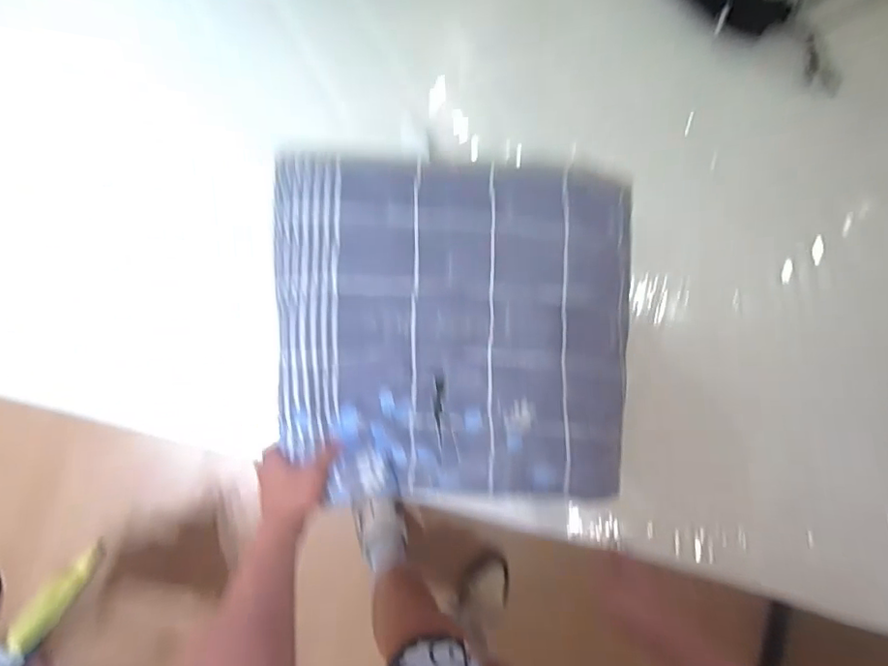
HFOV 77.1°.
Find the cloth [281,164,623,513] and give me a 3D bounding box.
[{"bbox_3d":[0.029,-0.010,0.693,0.445,0.051,0.400,1,85,-7],"label":"cloth"}]

